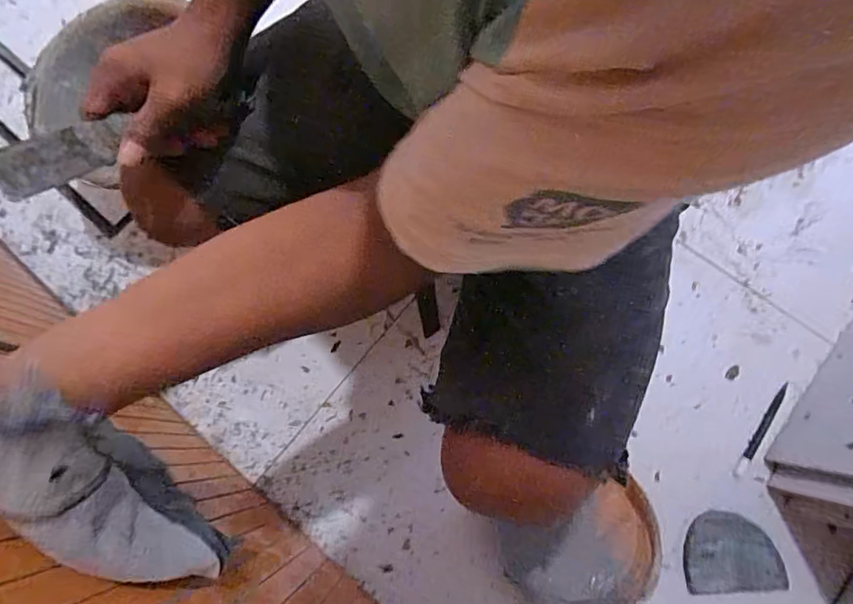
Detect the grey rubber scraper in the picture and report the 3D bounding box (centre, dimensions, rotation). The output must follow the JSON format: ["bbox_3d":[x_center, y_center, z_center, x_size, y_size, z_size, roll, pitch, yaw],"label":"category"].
[{"bbox_3d":[0.361,0.297,0.600,0.108,0.010,0.084,-4,72,0],"label":"grey rubber scraper"}]

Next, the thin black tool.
[{"bbox_3d":[0.429,0.162,0.643,0.014,0.005,0.140,34,76,11],"label":"thin black tool"}]

